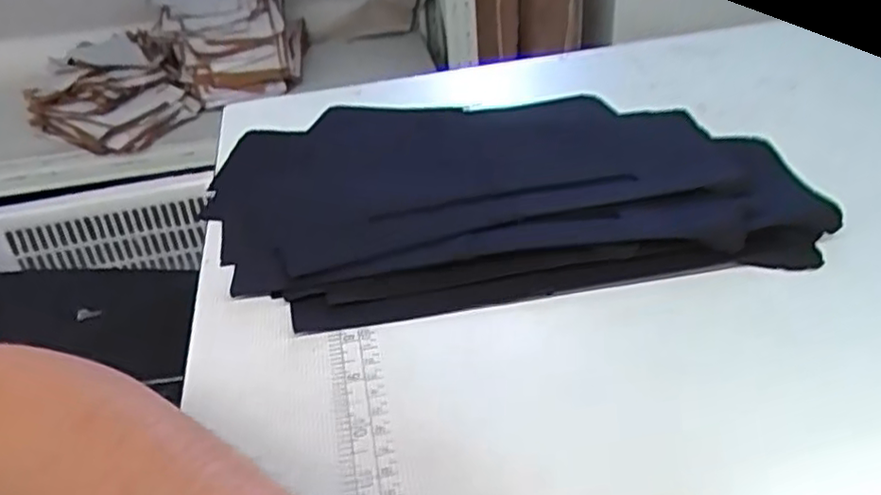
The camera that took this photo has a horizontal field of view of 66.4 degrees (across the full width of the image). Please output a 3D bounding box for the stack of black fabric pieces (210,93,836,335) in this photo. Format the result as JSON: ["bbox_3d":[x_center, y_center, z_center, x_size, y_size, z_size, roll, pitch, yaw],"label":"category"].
[{"bbox_3d":[0.030,-0.048,0.421,0.322,0.020,0.249,-8,36,-4],"label":"stack of black fabric pieces"}]

